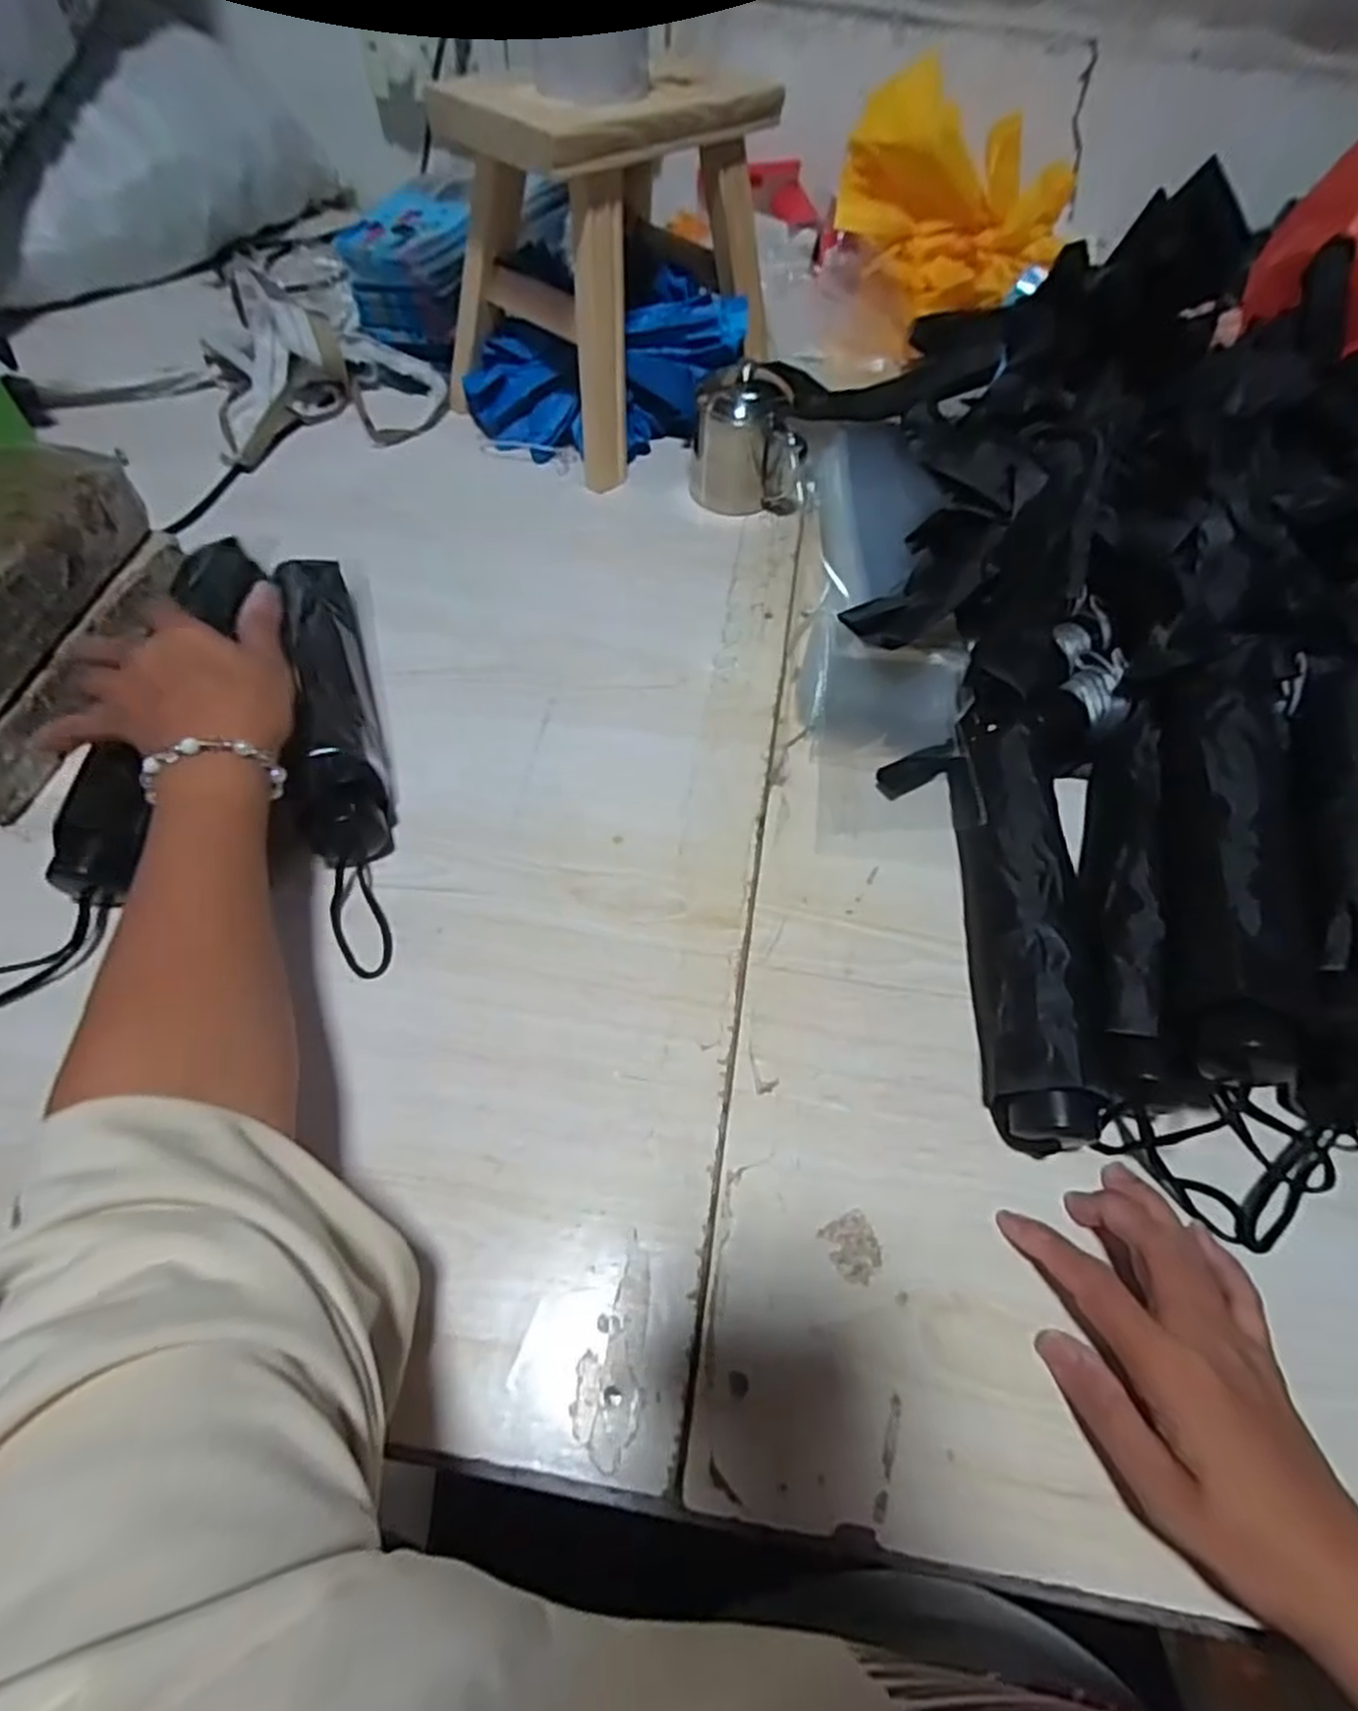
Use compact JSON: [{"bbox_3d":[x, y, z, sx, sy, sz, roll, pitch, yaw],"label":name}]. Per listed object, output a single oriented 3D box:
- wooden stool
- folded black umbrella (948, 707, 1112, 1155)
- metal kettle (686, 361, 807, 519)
[{"bbox_3d":[-0.057,-0.498,0.639,0.241,0.238,0.183,-37,66,-24],"label":"wooden stool"},{"bbox_3d":[0.192,0.020,0.423,0.054,0.049,0.277,7,56,1],"label":"folded black umbrella"},{"bbox_3d":[0.063,-0.362,0.640,0.095,0.094,0.083,8,56,2],"label":"metal kettle"}]

